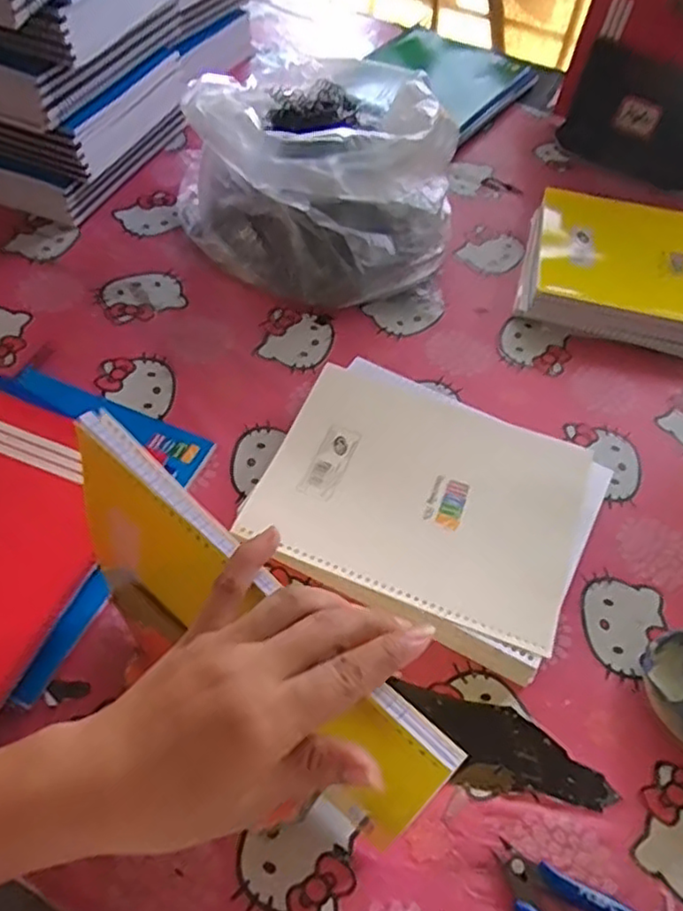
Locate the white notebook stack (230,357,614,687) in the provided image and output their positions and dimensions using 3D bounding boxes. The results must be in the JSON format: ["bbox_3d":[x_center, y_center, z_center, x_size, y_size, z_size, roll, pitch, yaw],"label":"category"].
[{"bbox_3d":[0.068,0.039,0.555,0.254,0.036,0.207,23,56,12],"label":"white notebook stack"}]

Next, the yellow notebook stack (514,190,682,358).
[{"bbox_3d":[0.334,-0.197,0.739,0.263,0.053,0.199,16,54,7],"label":"yellow notebook stack"}]

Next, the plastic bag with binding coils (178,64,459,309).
[{"bbox_3d":[-0.027,-0.304,0.711,0.260,0.169,0.268,-14,57,-14],"label":"plastic bag with binding coils"}]

